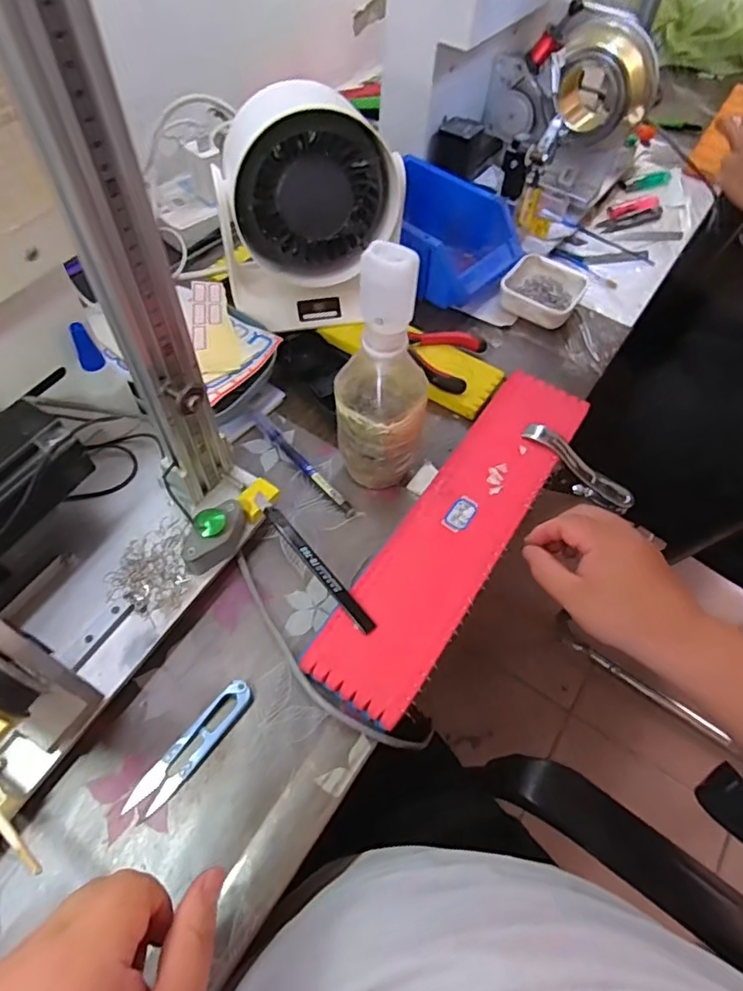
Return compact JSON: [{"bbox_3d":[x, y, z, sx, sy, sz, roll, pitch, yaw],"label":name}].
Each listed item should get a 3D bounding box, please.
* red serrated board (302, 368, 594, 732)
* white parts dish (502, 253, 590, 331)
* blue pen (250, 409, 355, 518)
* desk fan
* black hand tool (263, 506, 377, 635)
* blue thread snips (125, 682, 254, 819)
[{"bbox_3d":[0.076,0.016,0.468,0.078,0.006,0.340,28,61,20],"label":"red serrated board"},{"bbox_3d":[0.187,-0.224,0.630,0.077,0.029,0.079,29,60,15],"label":"white parts dish"},{"bbox_3d":[-0.064,-0.032,0.509,0.014,0.015,0.142,-34,65,-23],"label":"blue pen"},{"bbox_3d":[-0.057,-0.261,0.534,0.160,0.177,0.102,-10,59,-10],"label":"desk fan"},{"bbox_3d":[-0.041,0.053,0.431,0.013,0.010,0.125,-34,65,-23],"label":"black hand tool"},{"bbox_3d":[-0.120,0.168,0.386,0.024,0.010,0.100,33,61,17],"label":"blue thread snips"}]

